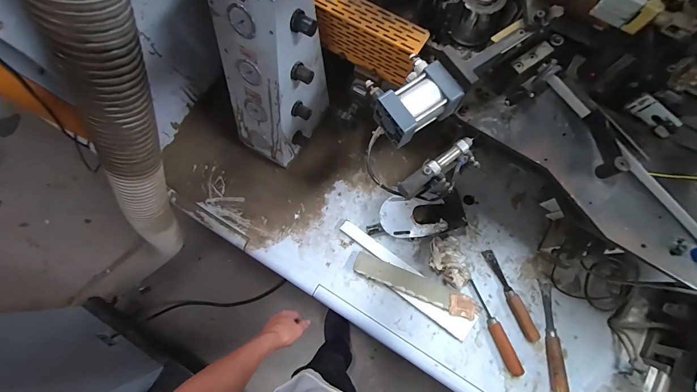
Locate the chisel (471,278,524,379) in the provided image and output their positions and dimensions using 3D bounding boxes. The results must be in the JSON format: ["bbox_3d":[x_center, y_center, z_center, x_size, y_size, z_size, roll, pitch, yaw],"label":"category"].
[{"bbox_3d":[0.360,0.315,0.777,0.041,0.031,0.225,-21,77,-4],"label":"chisel"}]

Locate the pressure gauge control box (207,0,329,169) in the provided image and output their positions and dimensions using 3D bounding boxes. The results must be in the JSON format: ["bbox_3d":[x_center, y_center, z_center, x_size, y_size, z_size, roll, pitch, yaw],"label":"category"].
[{"bbox_3d":[-0.163,-0.247,0.681,0.239,0.449,0.161,-42,79,-9],"label":"pressure gauge control box"}]

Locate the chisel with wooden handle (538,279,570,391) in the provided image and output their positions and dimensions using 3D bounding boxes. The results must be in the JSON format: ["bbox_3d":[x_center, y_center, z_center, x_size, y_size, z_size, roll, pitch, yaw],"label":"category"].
[{"bbox_3d":[0.490,0.336,0.767,0.033,0.039,0.246,3,76,1],"label":"chisel with wooden handle"}]

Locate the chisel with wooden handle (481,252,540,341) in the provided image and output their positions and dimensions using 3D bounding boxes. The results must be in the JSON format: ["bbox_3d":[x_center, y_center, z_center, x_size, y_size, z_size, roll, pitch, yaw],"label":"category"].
[{"bbox_3d":[0.406,0.248,0.798,0.031,0.025,0.234,-23,77,-5],"label":"chisel with wooden handle"}]

